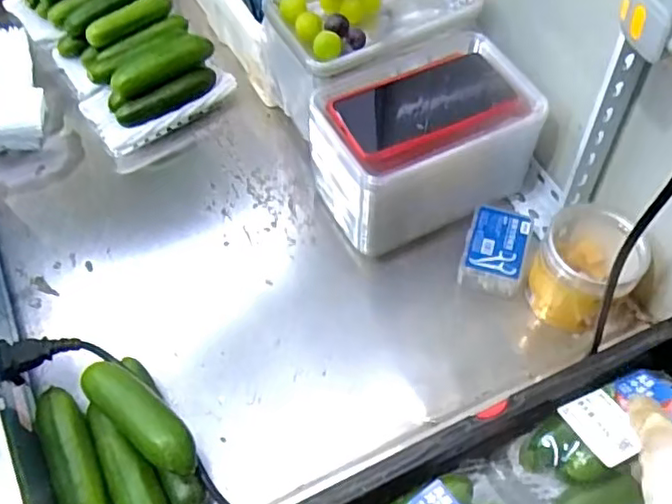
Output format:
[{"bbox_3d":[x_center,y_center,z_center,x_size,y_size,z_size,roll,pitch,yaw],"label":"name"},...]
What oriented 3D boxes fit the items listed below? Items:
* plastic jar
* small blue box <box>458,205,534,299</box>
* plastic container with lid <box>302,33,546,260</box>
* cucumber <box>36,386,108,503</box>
[{"bbox_3d":[0.222,0.013,0.577,0.091,0.083,0.101,26,60,16],"label":"plastic jar"},{"bbox_3d":[0.155,-0.001,0.622,0.057,0.034,0.081,16,57,10],"label":"small blue box"},{"bbox_3d":[0.088,-0.106,0.642,0.207,0.134,0.136,-20,58,-13],"label":"plastic container with lid"},{"bbox_3d":[-0.206,0.165,0.496,0.032,0.032,0.115,-22,59,-14],"label":"cucumber"}]

